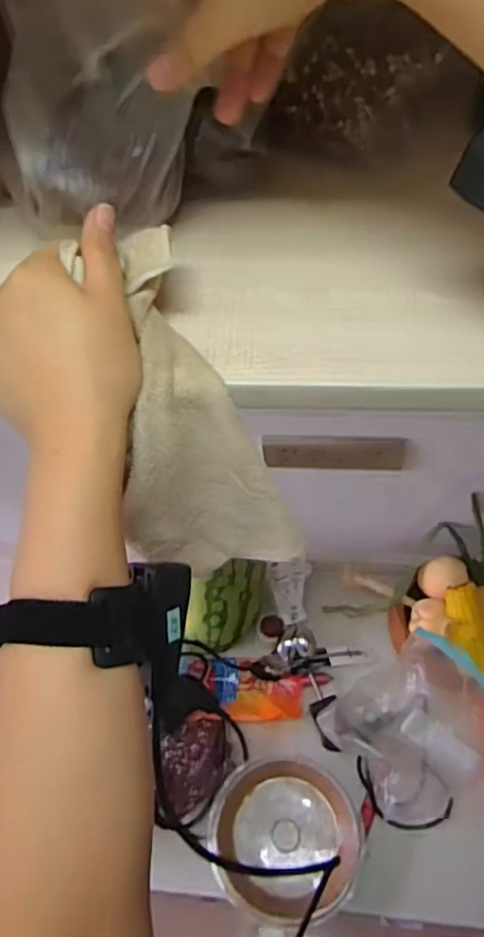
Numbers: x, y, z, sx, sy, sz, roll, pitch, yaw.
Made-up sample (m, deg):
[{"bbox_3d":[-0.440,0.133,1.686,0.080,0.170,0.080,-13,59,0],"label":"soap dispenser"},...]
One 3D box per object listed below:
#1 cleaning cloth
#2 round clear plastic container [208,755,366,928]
[{"bbox_3d":[-0.034,-0.023,0.359,0.086,0.203,0.054,-18,25,-8],"label":"cleaning cloth"},{"bbox_3d":[0.059,0.490,0.844,0.192,0.062,0.183,-3,53,4],"label":"round clear plastic container"}]

